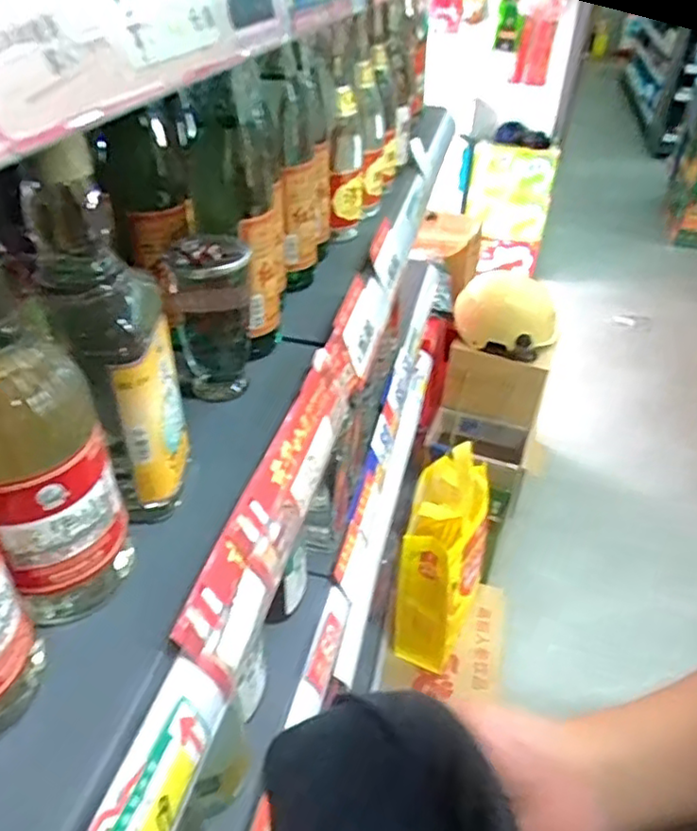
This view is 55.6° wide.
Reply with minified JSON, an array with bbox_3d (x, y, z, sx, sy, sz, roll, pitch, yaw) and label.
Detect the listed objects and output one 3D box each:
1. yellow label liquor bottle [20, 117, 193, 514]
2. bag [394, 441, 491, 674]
[{"bbox_3d":[-0.121,-0.033,0.353,0.059,0.200,0.065,-12,40,-18],"label":"yellow label liquor bottle"},{"bbox_3d":[0.197,0.296,1.375,0.155,0.358,0.267,11,39,11],"label":"bag"}]

